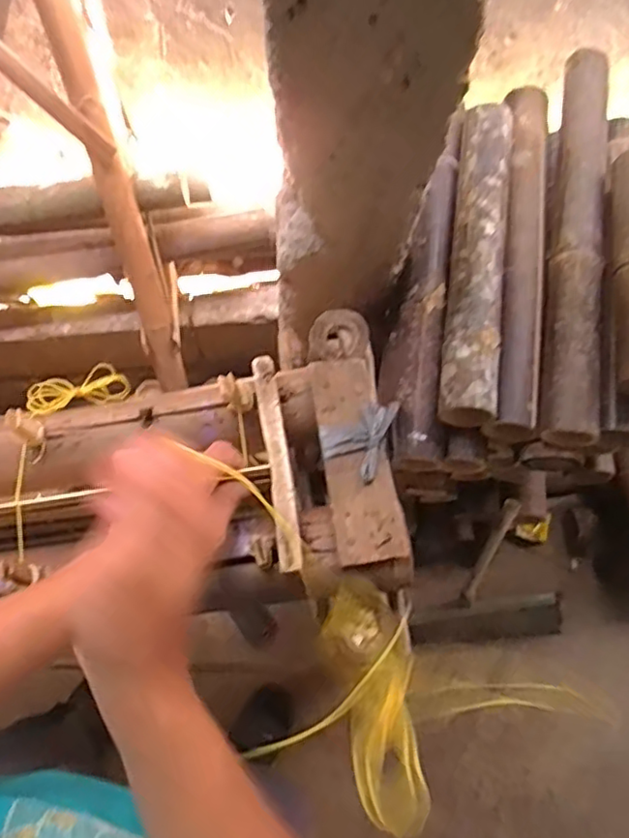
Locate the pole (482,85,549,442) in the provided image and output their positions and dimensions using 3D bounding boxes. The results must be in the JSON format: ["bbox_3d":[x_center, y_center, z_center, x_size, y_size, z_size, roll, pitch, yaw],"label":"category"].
[{"bbox_3d":[0.273,-0.227,0.834,0.062,0.058,0.517,8,72,1],"label":"pole"}]

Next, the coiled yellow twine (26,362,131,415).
[{"bbox_3d":[-0.248,-0.033,0.658,0.100,0.029,0.041,-15,71,-33],"label":"coiled yellow twine"}]

